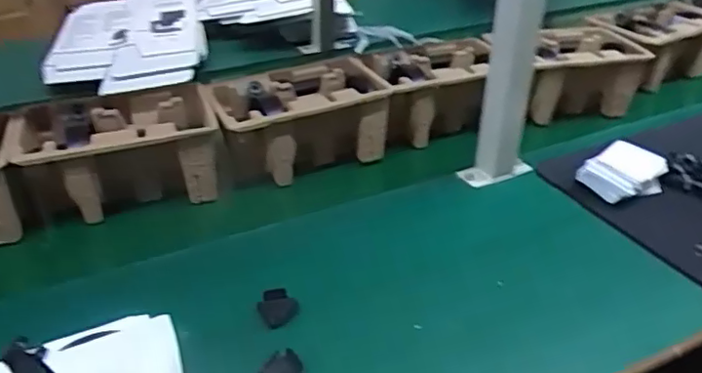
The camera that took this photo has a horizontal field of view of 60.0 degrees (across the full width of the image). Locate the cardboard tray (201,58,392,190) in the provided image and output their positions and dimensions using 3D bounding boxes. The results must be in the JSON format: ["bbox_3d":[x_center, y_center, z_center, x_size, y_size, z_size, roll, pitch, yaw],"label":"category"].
[{"bbox_3d":[-0.073,-0.083,0.822,0.218,0.111,0.129,-15,35,-24],"label":"cardboard tray"}]

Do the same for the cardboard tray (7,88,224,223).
[{"bbox_3d":[-0.282,-0.038,0.761,0.235,0.110,0.143,-11,33,-18],"label":"cardboard tray"}]

